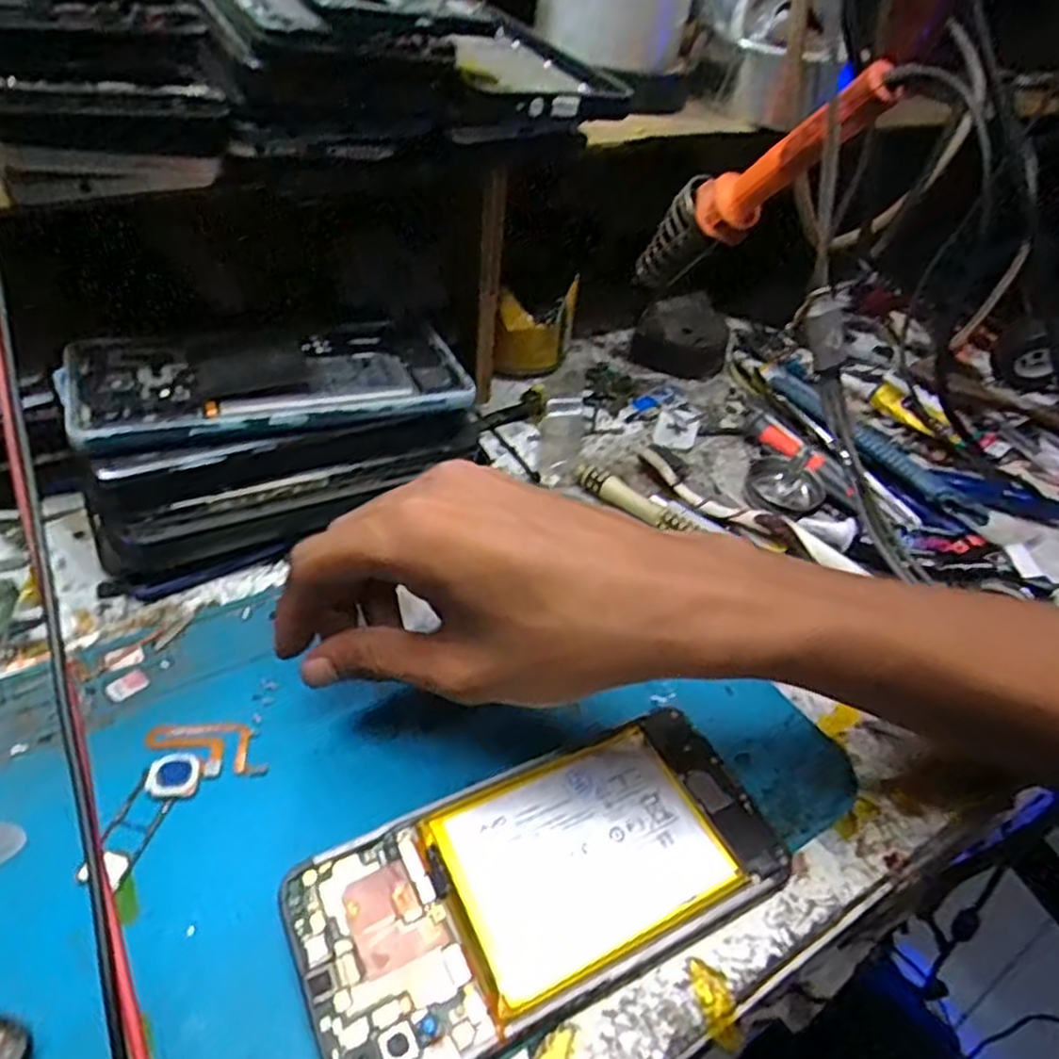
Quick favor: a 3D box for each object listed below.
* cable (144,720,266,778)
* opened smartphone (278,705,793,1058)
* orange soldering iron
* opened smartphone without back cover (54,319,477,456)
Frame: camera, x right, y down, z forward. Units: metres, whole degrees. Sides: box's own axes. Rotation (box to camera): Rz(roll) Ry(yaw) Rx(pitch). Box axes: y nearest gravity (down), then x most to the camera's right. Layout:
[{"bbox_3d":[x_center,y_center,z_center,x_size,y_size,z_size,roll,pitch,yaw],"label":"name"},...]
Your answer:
[{"bbox_3d":[-0.115,0.077,0.266,0.042,0.004,0.022,0,42,-7],"label":"cable"},{"bbox_3d":[0.006,0.111,0.240,0.152,0.011,0.071,-16,47,-23],"label":"opened smartphone"},{"bbox_3d":[0.111,-0.178,0.390,0.024,0.175,0.035,-23,92,-29],"label":"orange soldering iron"},{"bbox_3d":[-0.108,-0.066,0.321,0.157,0.014,0.075,-13,47,-22],"label":"opened smartphone without back cover"}]

